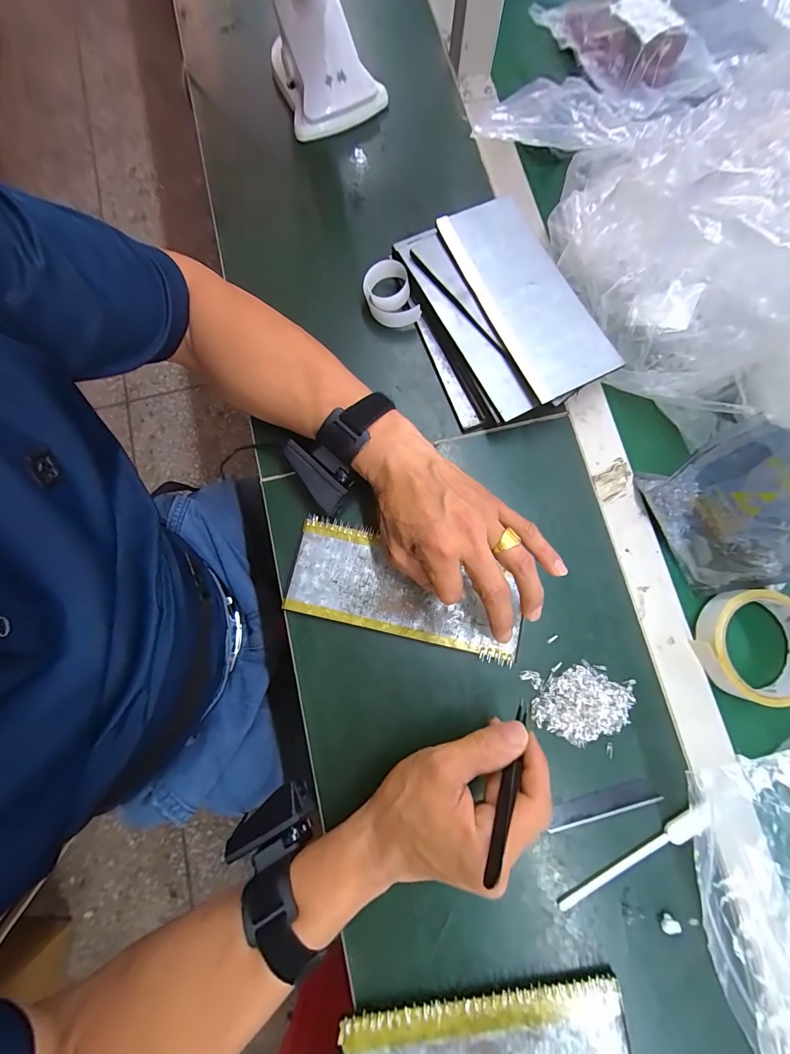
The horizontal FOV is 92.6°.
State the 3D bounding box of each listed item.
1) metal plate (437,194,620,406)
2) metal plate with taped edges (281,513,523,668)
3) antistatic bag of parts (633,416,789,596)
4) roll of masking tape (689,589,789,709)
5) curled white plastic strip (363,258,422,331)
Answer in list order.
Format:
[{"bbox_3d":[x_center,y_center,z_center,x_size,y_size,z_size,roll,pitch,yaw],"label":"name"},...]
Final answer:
[{"bbox_3d":[0.119,-0.209,0.338,0.079,0.009,0.198,-27,82,0],"label":"metal plate"},{"bbox_3d":[0.010,0.053,0.328,0.199,0.004,0.083,14,82,3],"label":"metal plate with taped edges"},{"bbox_3d":[0.266,-0.010,0.288,0.057,0.115,0.120,-24,81,-5],"label":"antistatic bag of parts"},{"bbox_3d":[0.305,0.100,0.317,0.091,0.025,0.090,0,80,-1],"label":"roll of masking tape"},{"bbox_3d":[-0.005,-0.227,0.375,0.044,0.033,0.062,-23,81,-4],"label":"curled white plastic strip"}]

